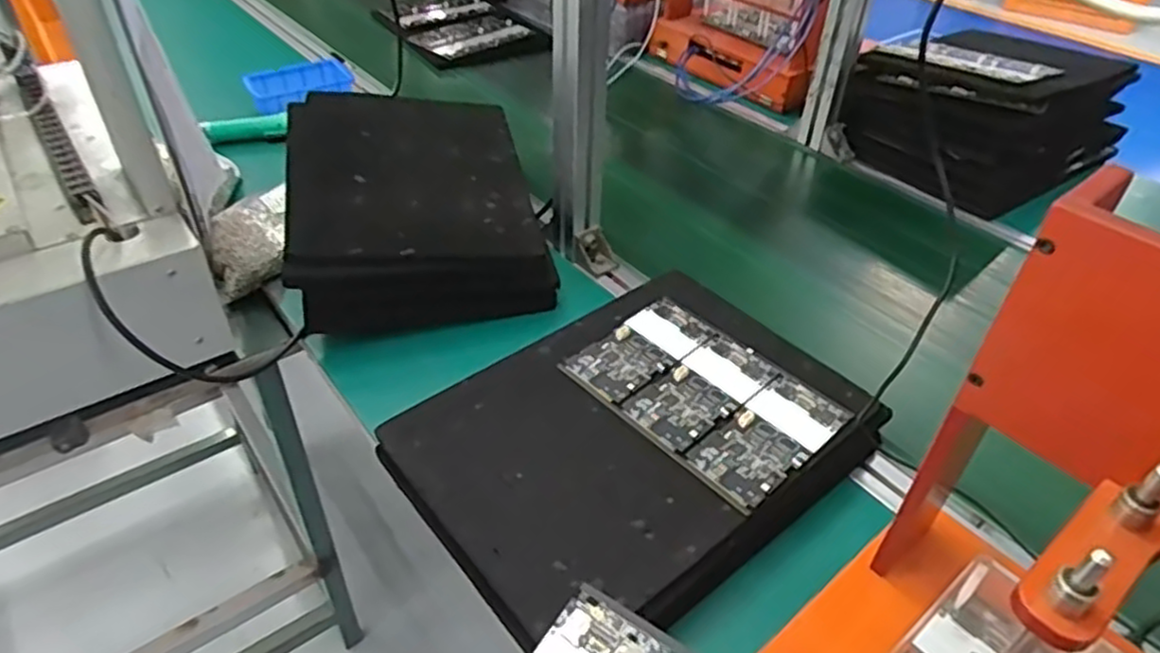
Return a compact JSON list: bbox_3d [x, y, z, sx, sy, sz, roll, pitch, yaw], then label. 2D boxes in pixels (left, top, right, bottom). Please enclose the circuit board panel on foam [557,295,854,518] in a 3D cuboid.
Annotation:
[{"bbox_3d":[0.102,0.054,0.615,0.204,0.006,0.141,33,49,32],"label":"circuit board panel on foam"}]

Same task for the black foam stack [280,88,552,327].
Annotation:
[{"bbox_3d":[-0.193,-0.151,0.834,0.254,0.104,0.348,-9,41,-13],"label":"black foam stack"}]

